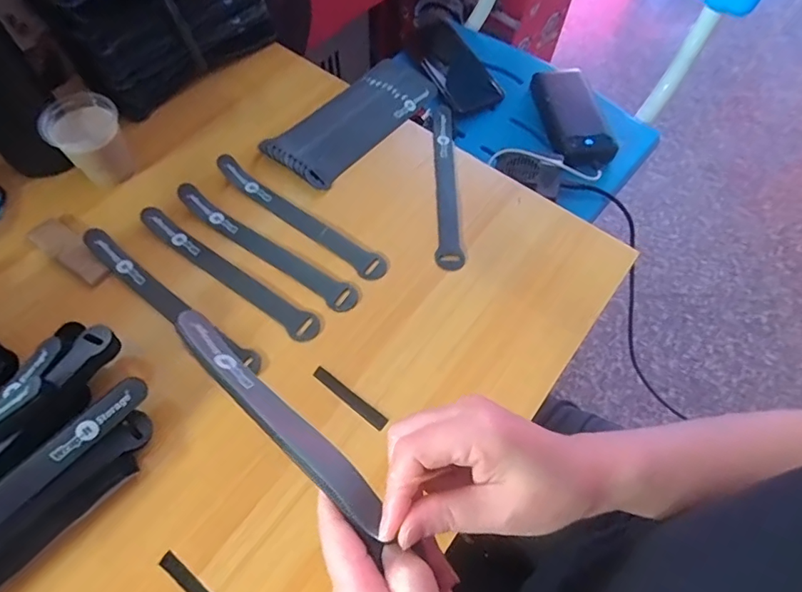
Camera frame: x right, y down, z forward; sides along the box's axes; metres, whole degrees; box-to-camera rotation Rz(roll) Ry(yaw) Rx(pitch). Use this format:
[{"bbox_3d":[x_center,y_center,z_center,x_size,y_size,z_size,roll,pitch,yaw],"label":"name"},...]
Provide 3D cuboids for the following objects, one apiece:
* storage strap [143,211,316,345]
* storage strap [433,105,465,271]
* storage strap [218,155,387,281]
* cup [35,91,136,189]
[{"bbox_3d":[-0.158,-0.024,0.453,0.211,0.007,0.025,34,65,17],"label":"storage strap"},{"bbox_3d":[0.046,-0.119,0.516,0.024,0.008,0.215,1,60,-1],"label":"storage strap"},{"bbox_3d":[-0.099,-0.079,0.483,0.209,0.010,0.025,36,72,17],"label":"storage strap"},{"bbox_3d":[-0.290,-0.145,0.471,0.065,0.062,0.063,0,60,-1],"label":"cup"}]

